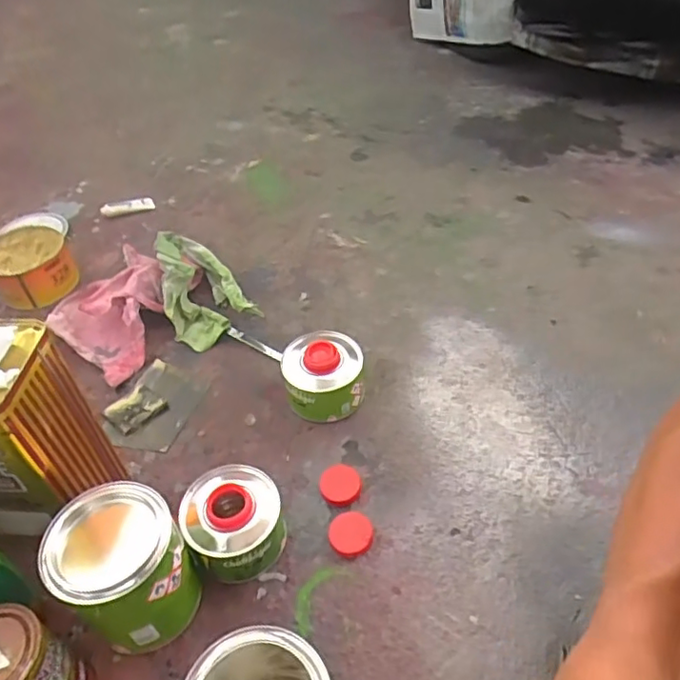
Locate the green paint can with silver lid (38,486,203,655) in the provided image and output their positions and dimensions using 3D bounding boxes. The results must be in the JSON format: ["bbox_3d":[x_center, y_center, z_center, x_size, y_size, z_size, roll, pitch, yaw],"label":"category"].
[{"bbox_3d":[-0.192,0.214,0.543,0.103,0.145,0.099,-3,45,3],"label":"green paint can with silver lid"}]

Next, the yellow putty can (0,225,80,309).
[{"bbox_3d":[-0.505,-0.114,0.971,0.130,0.083,0.136,-25,48,-18],"label":"yellow putty can"}]

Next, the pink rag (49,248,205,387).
[{"bbox_3d":[-0.345,-0.061,0.892,0.201,0.060,0.258,11,47,16],"label":"pink rag"}]

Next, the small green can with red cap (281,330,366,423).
[{"bbox_3d":[-0.021,0.043,0.742,0.098,0.078,0.096,-3,45,3],"label":"small green can with red cap"}]

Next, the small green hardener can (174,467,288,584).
[{"bbox_3d":[-0.114,0.189,0.616,0.106,0.068,0.107,-3,45,3],"label":"small green hardener can"}]

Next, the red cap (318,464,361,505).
[{"bbox_3d":[0.001,0.164,0.668,0.046,0.010,0.051,-4,45,2],"label":"red cap"}]

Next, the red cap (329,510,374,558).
[{"bbox_3d":[0.012,0.206,0.627,0.045,0.016,0.048,-3,45,3],"label":"red cap"}]

